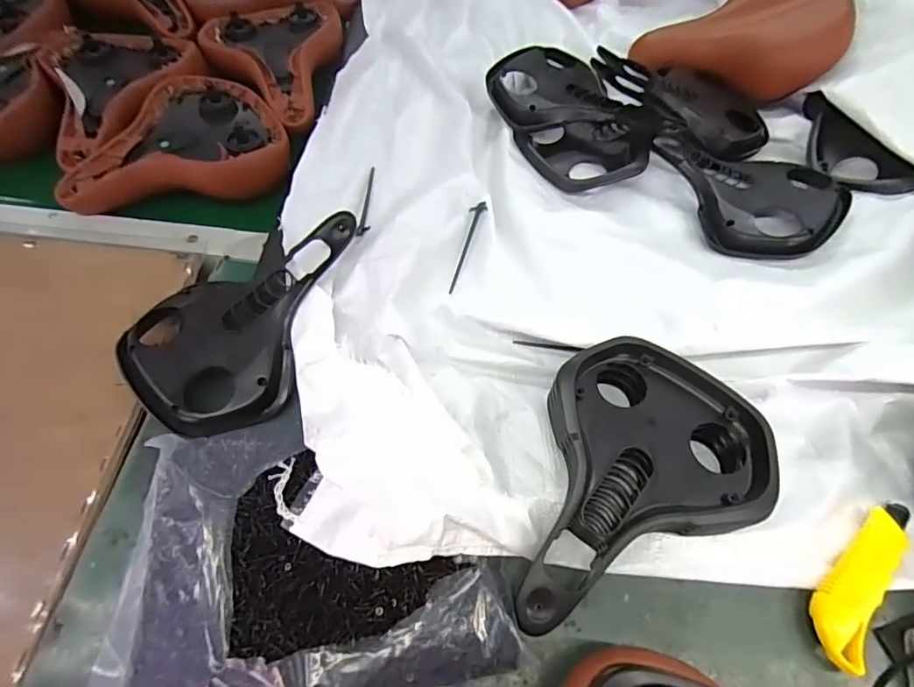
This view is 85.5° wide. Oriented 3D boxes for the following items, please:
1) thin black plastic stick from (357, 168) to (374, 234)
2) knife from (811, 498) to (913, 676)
[{"bbox_3d":[-0.100,-0.162,0.563,0.012,0.006,0.111,3,59,0],"label":"thin black plastic stick"},{"bbox_3d":[0.322,0.180,0.392,0.043,0.014,0.149,37,65,19],"label":"knife"}]

